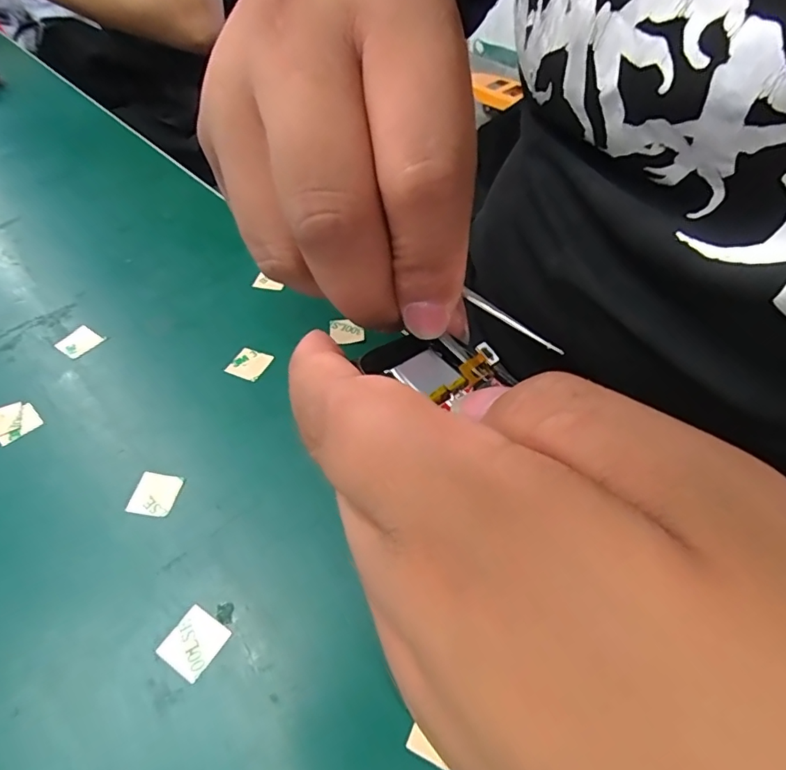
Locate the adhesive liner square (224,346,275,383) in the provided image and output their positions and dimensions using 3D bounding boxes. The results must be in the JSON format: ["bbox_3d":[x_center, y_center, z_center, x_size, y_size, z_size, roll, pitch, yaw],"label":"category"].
[{"bbox_3d":[-0.061,-0.009,0.213,0.015,0.004,0.015,21,56,15],"label":"adhesive liner square"}]

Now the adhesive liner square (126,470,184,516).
[{"bbox_3d":[-0.083,0.038,0.174,0.015,0.004,0.015,8,53,4],"label":"adhesive liner square"}]

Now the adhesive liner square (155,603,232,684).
[{"bbox_3d":[-0.057,0.074,0.144,0.015,0.004,0.016,27,56,20],"label":"adhesive liner square"}]

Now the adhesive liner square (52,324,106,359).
[{"bbox_3d":[-0.140,-0.019,0.224,0.015,0.004,0.016,33,60,15],"label":"adhesive liner square"}]

